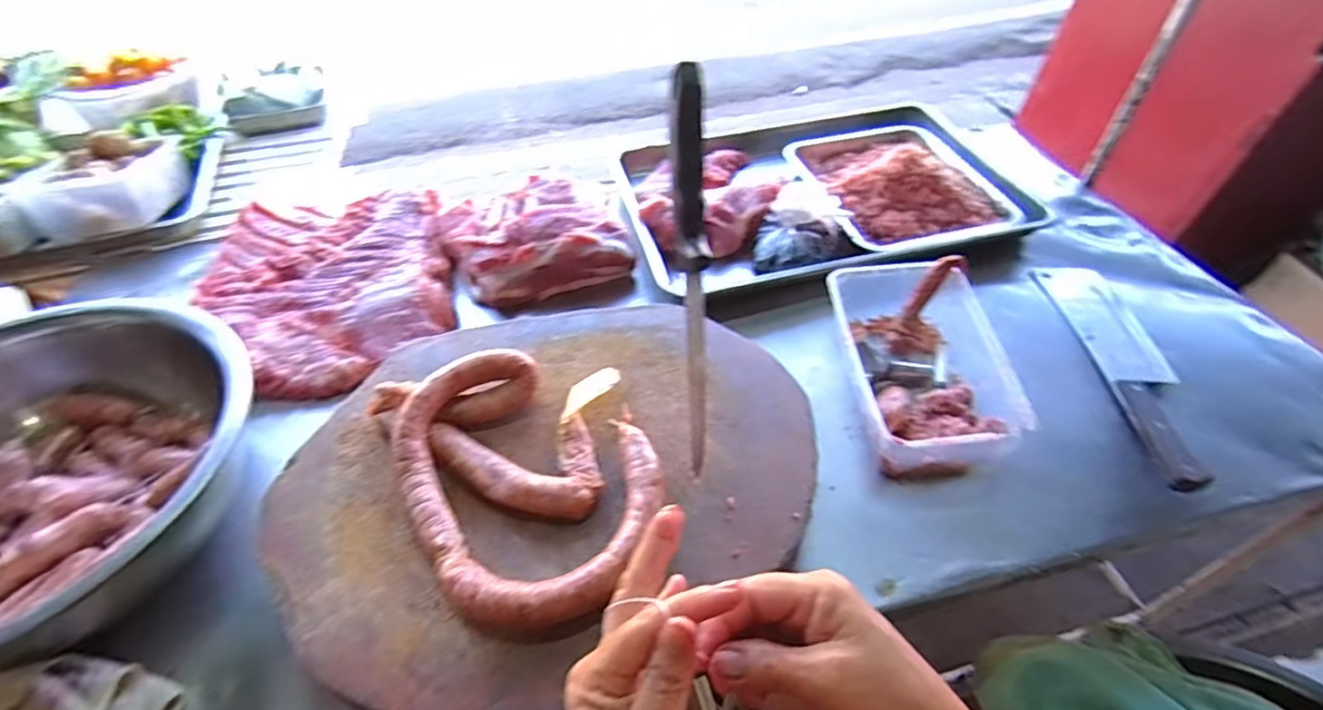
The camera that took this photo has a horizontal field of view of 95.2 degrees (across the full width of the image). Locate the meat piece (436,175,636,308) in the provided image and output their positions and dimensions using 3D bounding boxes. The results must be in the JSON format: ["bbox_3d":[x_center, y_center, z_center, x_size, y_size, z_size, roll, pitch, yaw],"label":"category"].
[{"bbox_3d":[-0.176,-0.164,0.842,0.241,0.078,0.195,-15,50,-13],"label":"meat piece"}]

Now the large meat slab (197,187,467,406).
[{"bbox_3d":[-0.429,-0.090,0.783,0.290,0.055,0.319,-12,49,-11],"label":"large meat slab"}]

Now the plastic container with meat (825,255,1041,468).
[{"bbox_3d":[0.279,0.008,0.669,0.154,0.074,0.250,0,48,0],"label":"plastic container with meat"}]

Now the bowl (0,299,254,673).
[{"bbox_3d":[-0.562,0.110,0.517,0.354,0.144,0.320,0,48,0],"label":"bowl"}]

